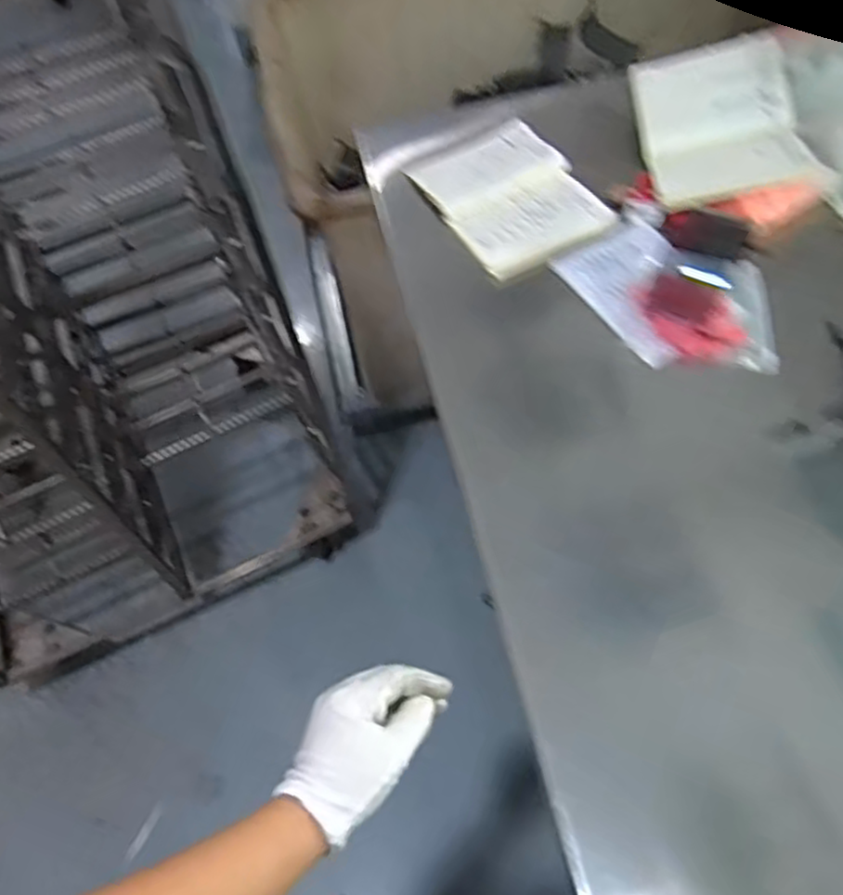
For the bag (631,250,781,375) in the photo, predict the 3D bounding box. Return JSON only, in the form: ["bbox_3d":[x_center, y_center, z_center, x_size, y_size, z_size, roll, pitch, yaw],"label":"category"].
[{"bbox_3d":[0.299,-0.149,0.774,0.131,0.028,0.158,1,57,6],"label":"bag"}]

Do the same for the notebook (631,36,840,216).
[{"bbox_3d":[0.367,-0.399,0.892,0.189,0.063,0.263,-5,57,2],"label":"notebook"}]

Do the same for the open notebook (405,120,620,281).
[{"bbox_3d":[0.107,-0.314,0.895,0.182,0.023,0.232,-27,59,-12],"label":"open notebook"}]

